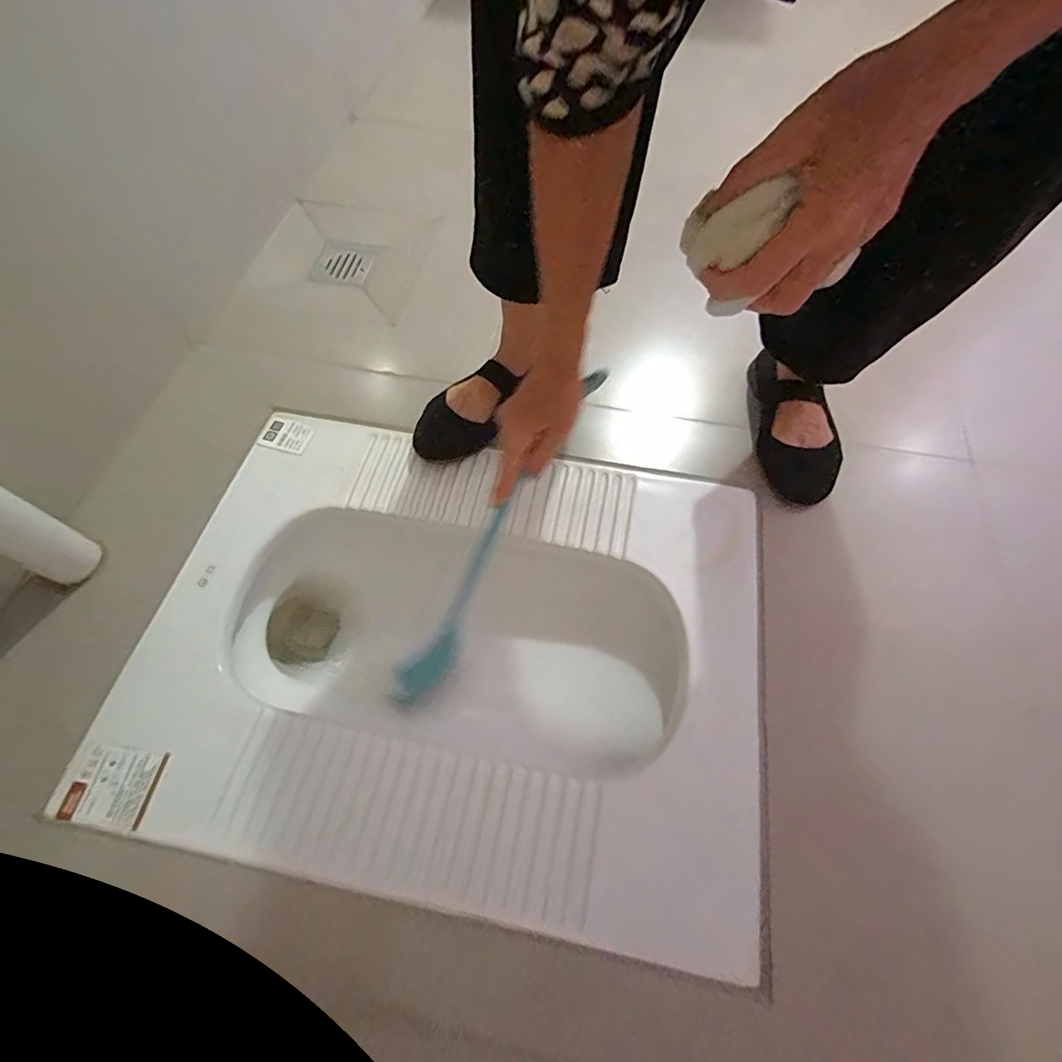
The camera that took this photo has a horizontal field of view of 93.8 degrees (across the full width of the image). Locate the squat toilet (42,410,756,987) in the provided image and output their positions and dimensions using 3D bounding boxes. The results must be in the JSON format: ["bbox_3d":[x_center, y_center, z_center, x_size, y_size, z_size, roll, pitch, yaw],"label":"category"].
[{"bbox_3d":[-0.078,0.124,0.551,0.571,0.156,0.432,9,63,4],"label":"squat toilet"}]

